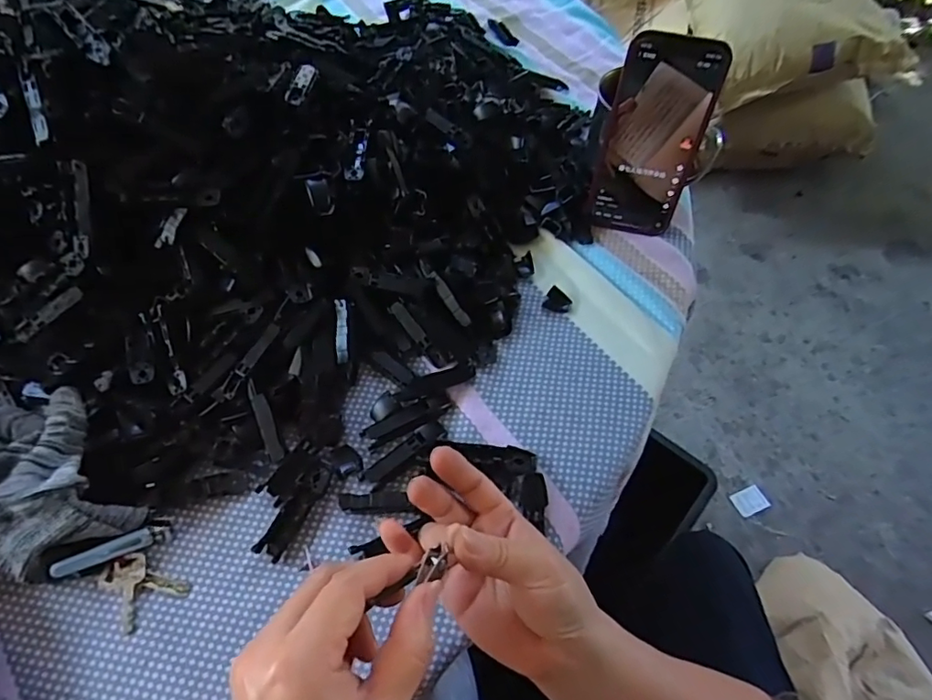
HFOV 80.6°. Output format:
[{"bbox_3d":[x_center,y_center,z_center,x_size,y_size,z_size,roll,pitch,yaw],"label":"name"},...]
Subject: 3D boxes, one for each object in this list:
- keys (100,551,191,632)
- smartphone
[{"bbox_3d":[-0.198,0.142,0.337,0.038,0.006,0.045,-37,66,-20],"label":"keys"},{"bbox_3d":[0.156,-0.173,0.460,0.079,0.159,0.015,12,41,5],"label":"smartphone"}]

